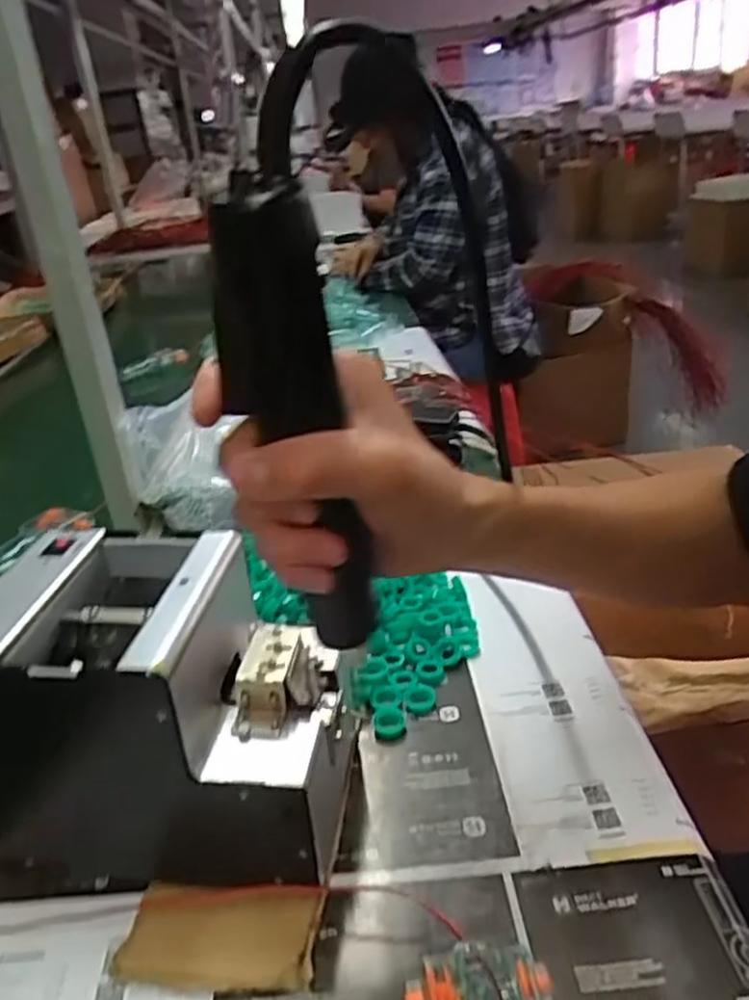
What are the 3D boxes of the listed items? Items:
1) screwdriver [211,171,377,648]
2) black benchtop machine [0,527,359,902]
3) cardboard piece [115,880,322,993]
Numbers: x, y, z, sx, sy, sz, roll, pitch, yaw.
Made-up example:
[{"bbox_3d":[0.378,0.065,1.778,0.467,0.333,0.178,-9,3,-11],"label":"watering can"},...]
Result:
[{"bbox_3d":[-0.028,-0.025,0.309,0.042,0.196,0.042,-21,30,-17],"label":"screwdriver"},{"bbox_3d":[-0.114,0.113,0.420,0.181,0.151,0.123,-1,27,3],"label":"black benchtop machine"},{"bbox_3d":[-0.076,0.214,0.376,0.093,0.017,0.046,1,27,8],"label":"cardboard piece"}]

